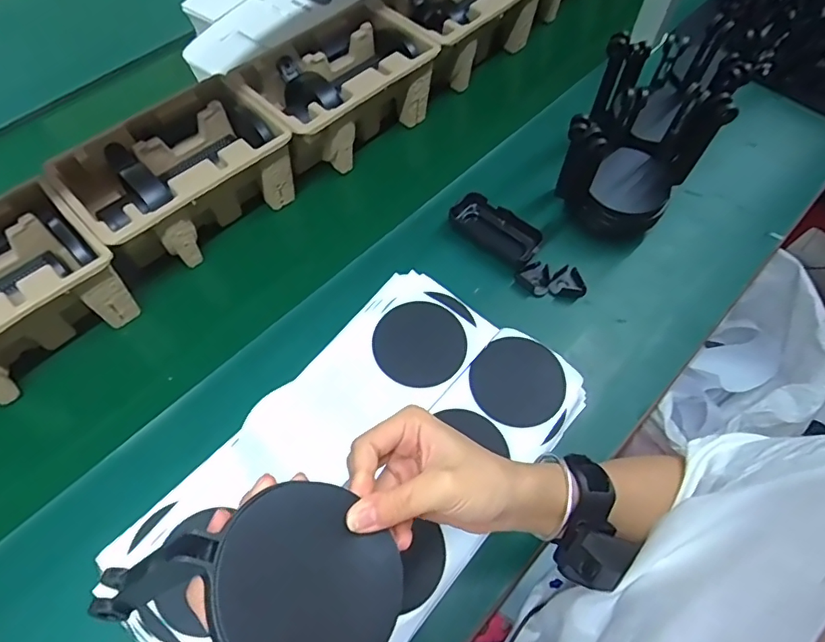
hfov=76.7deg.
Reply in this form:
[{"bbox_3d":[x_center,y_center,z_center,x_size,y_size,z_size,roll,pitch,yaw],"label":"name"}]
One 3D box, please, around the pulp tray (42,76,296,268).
[{"bbox_3d":[-0.256,-0.158,0.590,0.152,0.093,0.220,41,70,16],"label":"pulp tray"}]

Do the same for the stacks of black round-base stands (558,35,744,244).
[{"bbox_3d":[0.261,-0.222,0.587,0.137,0.125,0.203,25,66,10],"label":"stacks of black round-base stands"}]

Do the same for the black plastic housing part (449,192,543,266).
[{"bbox_3d":[0.095,-0.107,0.607,0.111,0.021,0.053,40,69,16],"label":"black plastic housing part"}]

